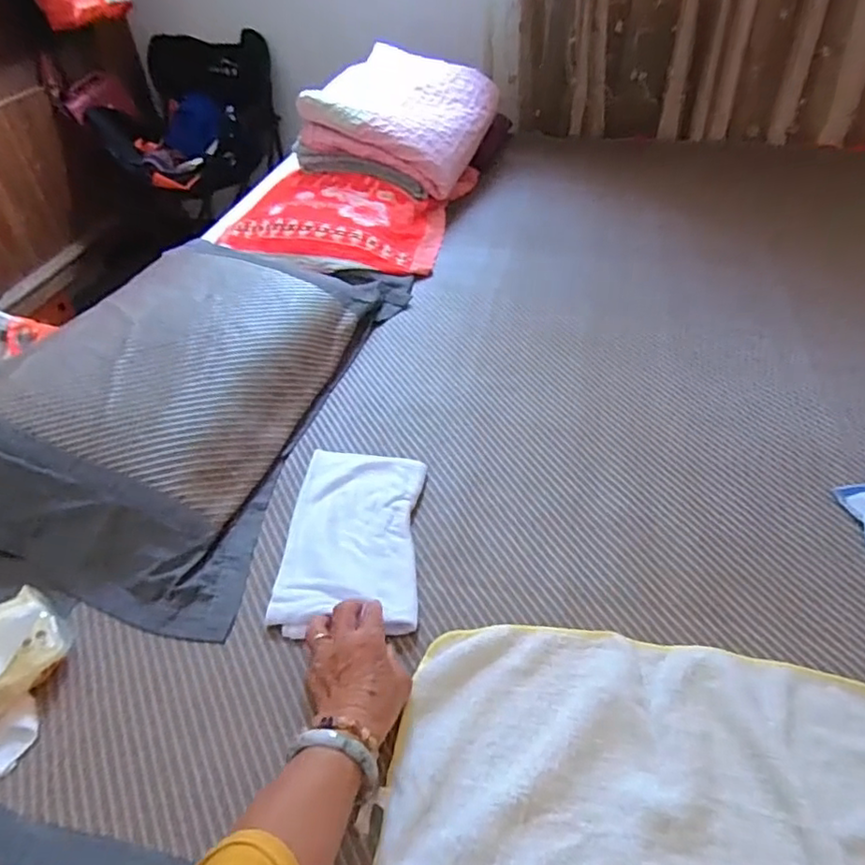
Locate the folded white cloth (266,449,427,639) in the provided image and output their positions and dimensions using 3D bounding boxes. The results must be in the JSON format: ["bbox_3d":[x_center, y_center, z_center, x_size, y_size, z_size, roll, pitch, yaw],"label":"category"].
[{"bbox_3d":[-0.091,0.116,0.703,0.151,0.016,0.249,0,43,3],"label":"folded white cloth"}]

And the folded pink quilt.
[{"bbox_3d":[-0.065,-0.743,1.409,0.362,0.166,0.461,10,44,14],"label":"folded pink quilt"}]

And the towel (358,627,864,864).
[{"bbox_3d":[0.183,0.288,0.509,0.434,0.017,0.241,3,43,7],"label":"towel"}]

